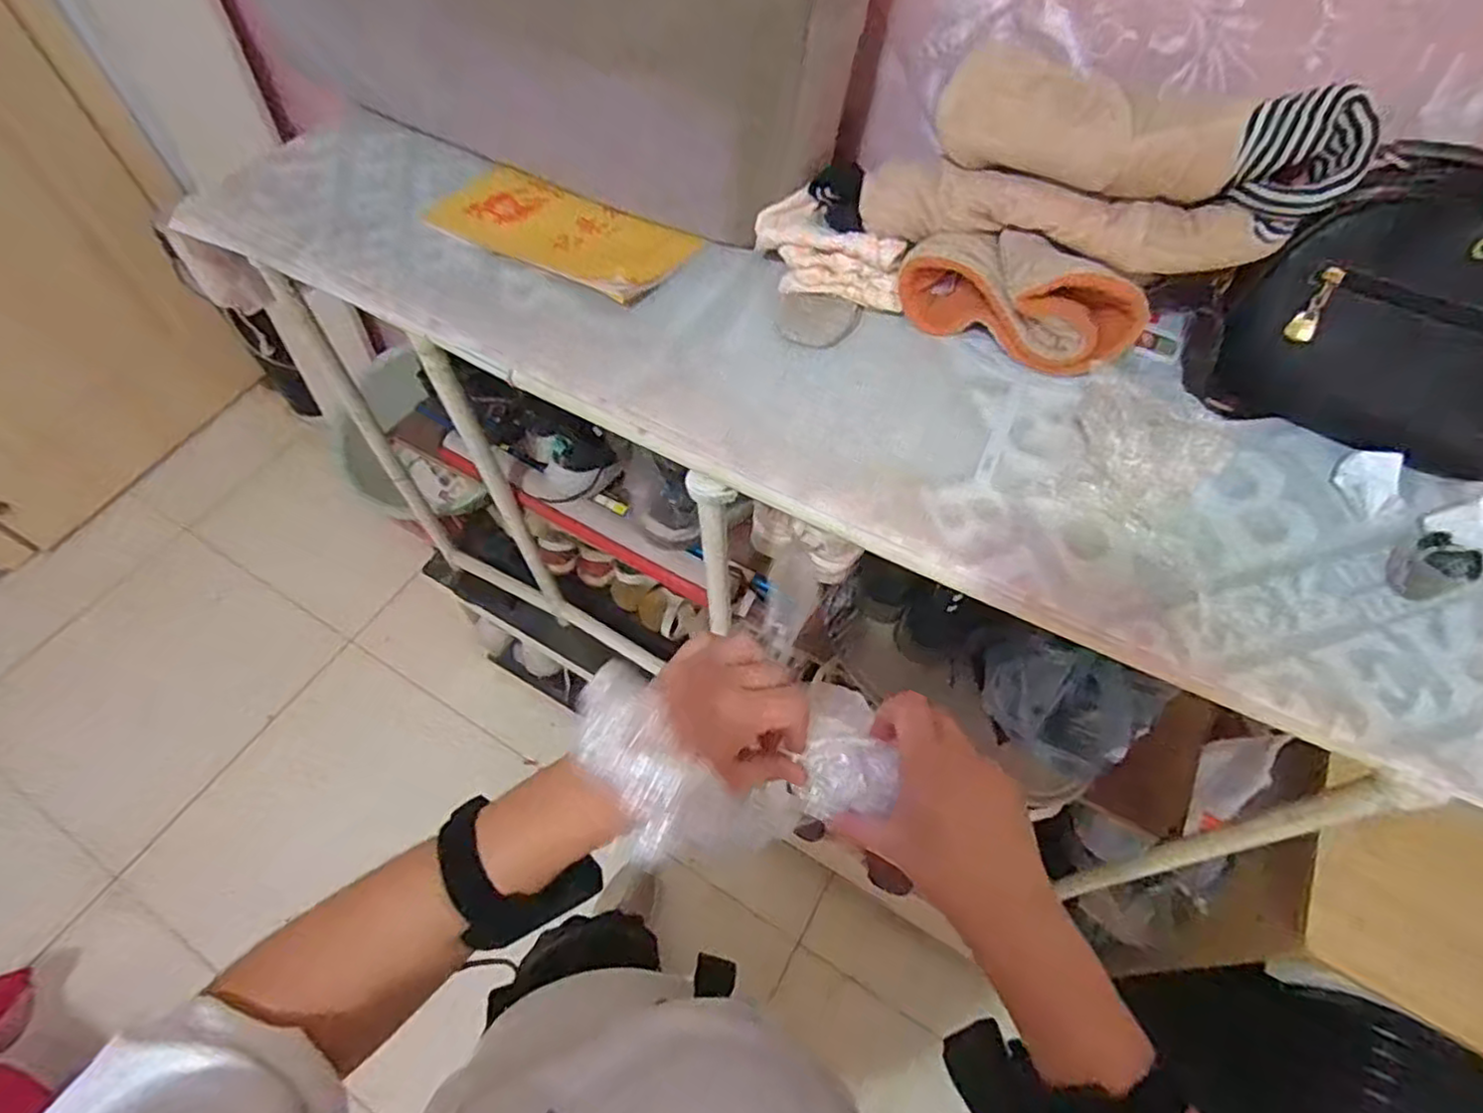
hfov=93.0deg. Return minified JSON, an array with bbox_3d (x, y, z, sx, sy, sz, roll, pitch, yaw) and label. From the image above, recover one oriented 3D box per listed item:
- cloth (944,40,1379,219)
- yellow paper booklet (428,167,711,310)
[{"bbox_3d":[0.289,-0.312,0.504,0.269,0.077,0.085,27,61,15],"label":"cloth"},{"bbox_3d":[-0.178,-0.317,0.681,0.257,0.013,0.122,25,58,16],"label":"yellow paper booklet"}]

